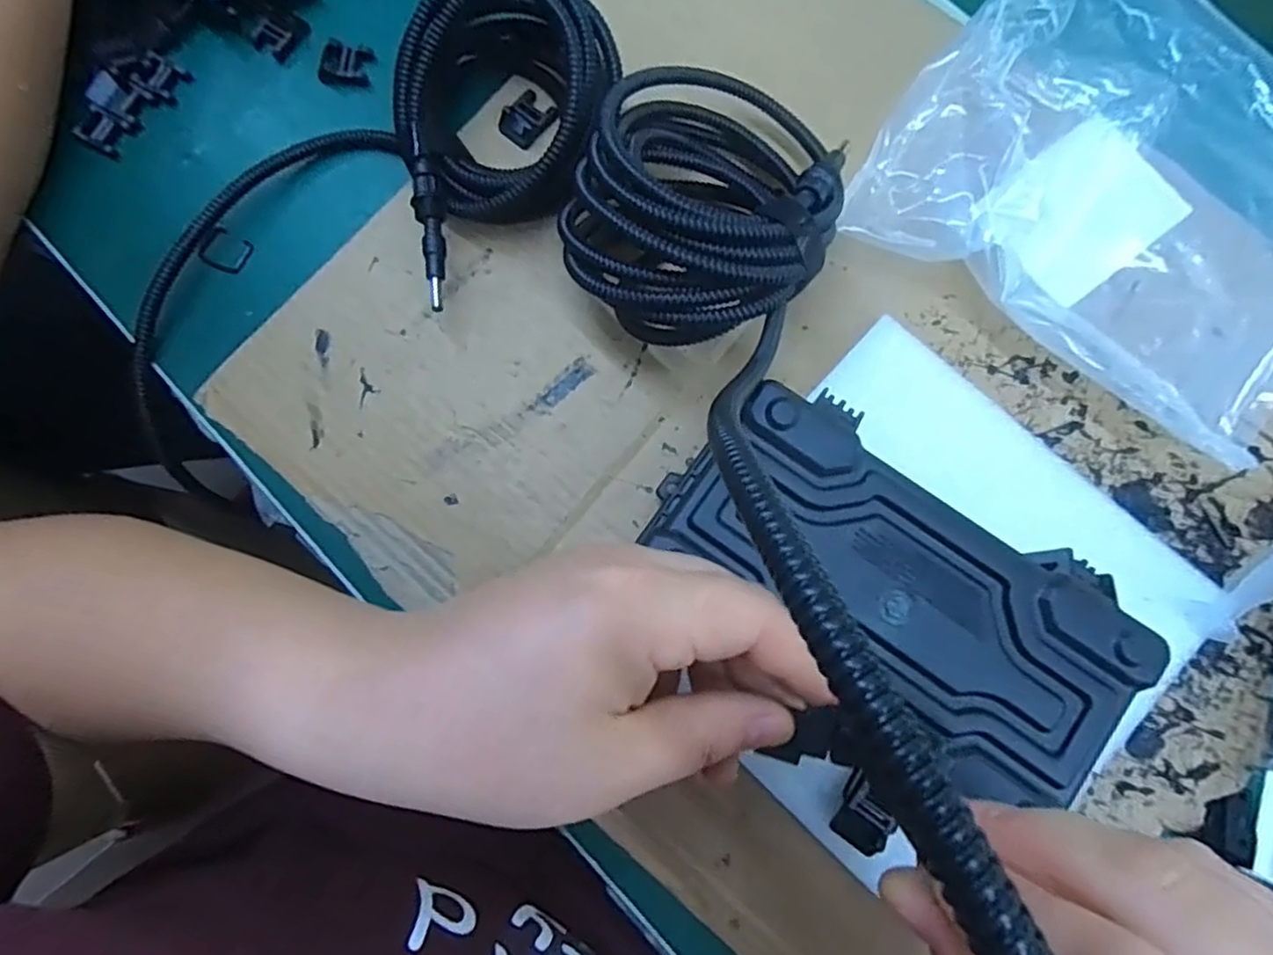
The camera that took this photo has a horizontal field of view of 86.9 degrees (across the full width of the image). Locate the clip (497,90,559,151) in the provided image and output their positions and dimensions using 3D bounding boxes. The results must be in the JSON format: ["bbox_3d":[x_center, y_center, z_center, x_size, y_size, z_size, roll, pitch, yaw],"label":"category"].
[{"bbox_3d":[-0.058,-0.192,0.360,0.021,0.008,0.031,38,82,6],"label":"clip"}]

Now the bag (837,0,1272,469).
[{"bbox_3d":[0.248,-0.150,0.327,0.221,0.040,0.210,34,81,5],"label":"bag"}]

